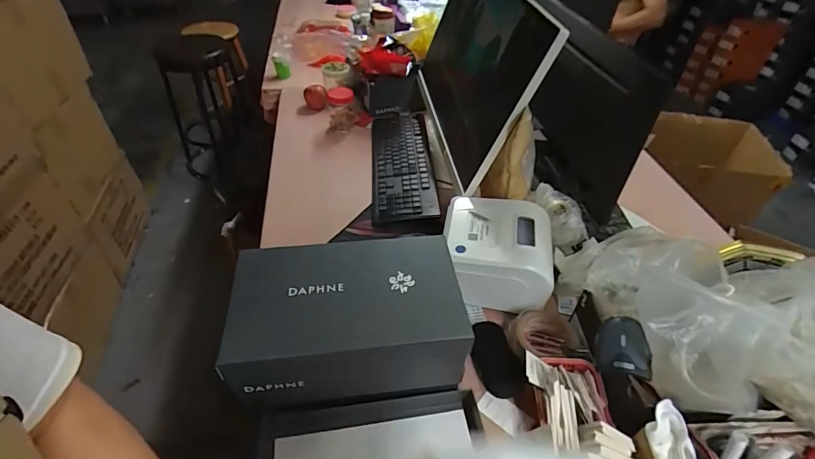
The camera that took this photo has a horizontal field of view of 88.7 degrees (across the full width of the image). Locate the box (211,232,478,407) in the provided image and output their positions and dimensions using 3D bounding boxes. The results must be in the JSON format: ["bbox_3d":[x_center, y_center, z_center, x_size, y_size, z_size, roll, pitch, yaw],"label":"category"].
[{"bbox_3d":[-0.080,0.130,0.594,0.288,0.154,0.171,-5,44,-7],"label":"box"}]

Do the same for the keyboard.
[{"bbox_3d":[-0.015,-0.174,1.052,0.149,0.050,0.440,-1,44,-3],"label":"keyboard"}]

